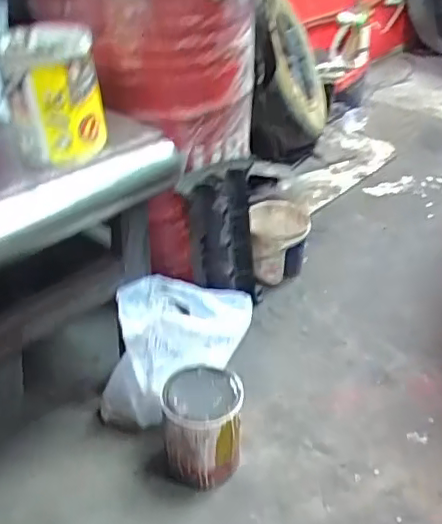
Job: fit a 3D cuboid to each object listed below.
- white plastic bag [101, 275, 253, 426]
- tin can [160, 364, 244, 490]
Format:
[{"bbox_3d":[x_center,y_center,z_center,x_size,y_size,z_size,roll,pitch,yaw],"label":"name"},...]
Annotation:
[{"bbox_3d":[-0.108,0.207,1.354,0.332,0.345,0.097,-4,36,-8],"label":"white plastic bag"},{"bbox_3d":[-0.040,0.350,1.286,0.166,0.196,0.181,1,36,-1],"label":"tin can"}]

